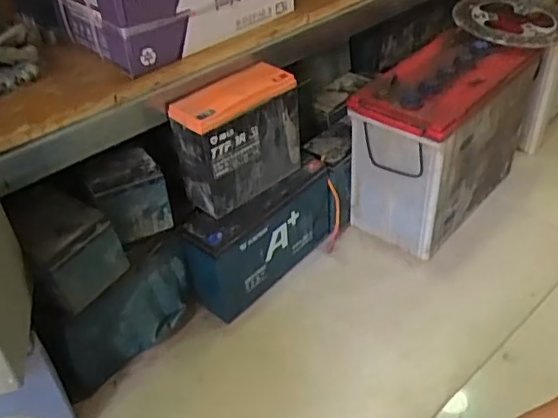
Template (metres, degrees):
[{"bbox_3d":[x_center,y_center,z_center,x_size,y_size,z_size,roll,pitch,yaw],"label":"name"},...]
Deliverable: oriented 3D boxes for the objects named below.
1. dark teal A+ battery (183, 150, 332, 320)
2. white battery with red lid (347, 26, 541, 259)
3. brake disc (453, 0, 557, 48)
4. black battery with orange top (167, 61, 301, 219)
[{"bbox_3d":[-0.024,0.035,0.937,0.076,0.164,0.289,29,50,34],"label":"dark teal A+ battery"},{"bbox_3d":[0.302,-0.120,1.022,0.369,0.302,0.162,-34,48,-31],"label":"white battery with red lid"},{"bbox_3d":[0.427,-0.354,1.064,0.194,0.030,0.196,12,52,9],"label":"brake disc"},{"bbox_3d":[-0.056,-0.105,0.853,0.187,0.170,0.069,-34,48,-31],"label":"black battery with orange top"}]

